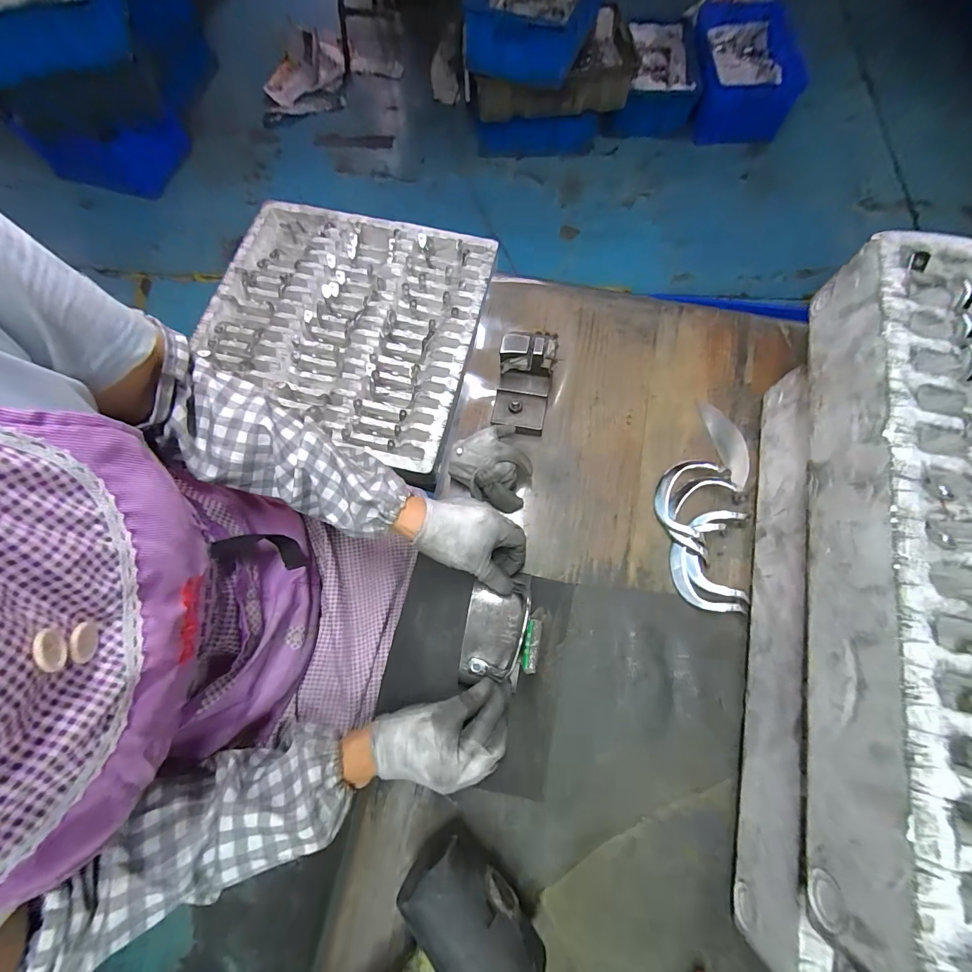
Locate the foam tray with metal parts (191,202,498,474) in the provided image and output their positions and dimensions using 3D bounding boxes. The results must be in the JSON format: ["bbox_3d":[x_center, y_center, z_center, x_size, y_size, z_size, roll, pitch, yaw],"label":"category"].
[{"bbox_3d":[-0.287,-0.330,0.837,0.529,0.046,0.521,13,74,6],"label":"foam tray with metal parts"}]

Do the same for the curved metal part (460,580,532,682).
[{"bbox_3d":[0.006,0.150,0.406,0.058,0.017,0.090,11,74,5],"label":"curved metal part"}]

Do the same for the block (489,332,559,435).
[{"bbox_3d":[0.044,-0.118,0.477,0.063,0.076,0.092,11,74,5],"label":"block"}]

